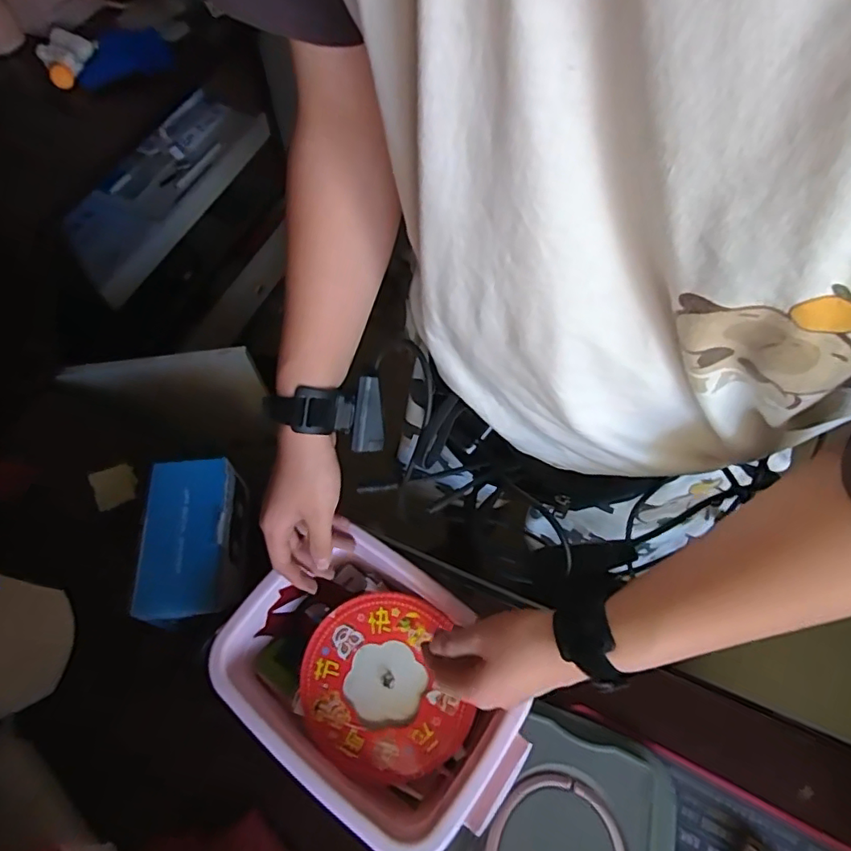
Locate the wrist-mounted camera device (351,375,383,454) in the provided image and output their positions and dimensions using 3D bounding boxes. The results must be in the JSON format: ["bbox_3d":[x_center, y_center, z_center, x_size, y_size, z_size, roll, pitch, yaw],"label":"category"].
[{"bbox_3d":[-0.048,-0.009,0.455,0.024,0.066,0.010,5,22,3],"label":"wrist-mounted camera device"}]

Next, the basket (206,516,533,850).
[{"bbox_3d":[-0.048,0.227,0.496,0.245,0.094,0.178,37,70,17],"label":"basket"}]

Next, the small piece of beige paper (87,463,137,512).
[{"bbox_3d":[-0.390,0.076,0.691,0.049,0.007,0.049,-19,90,-41],"label":"small piece of beige paper"}]

